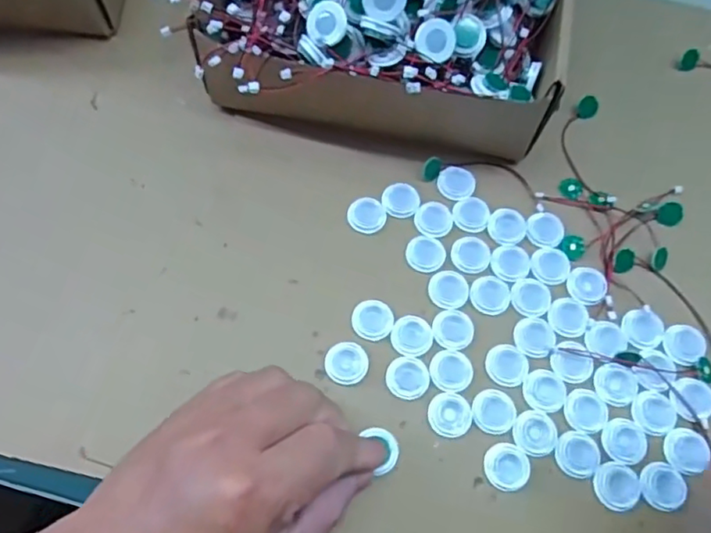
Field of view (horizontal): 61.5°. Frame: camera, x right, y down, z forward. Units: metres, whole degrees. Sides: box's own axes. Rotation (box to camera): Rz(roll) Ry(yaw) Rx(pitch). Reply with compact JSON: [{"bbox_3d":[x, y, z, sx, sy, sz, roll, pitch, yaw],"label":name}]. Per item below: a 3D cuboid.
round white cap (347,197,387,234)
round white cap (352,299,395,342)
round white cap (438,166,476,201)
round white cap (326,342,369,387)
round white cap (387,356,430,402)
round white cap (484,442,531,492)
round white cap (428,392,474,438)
[{"bbox_3d":[0.007,-0.031,0.358,0.022,0.006,0.021,0,66,-1],"label":"round white cap"},{"bbox_3d":[0.010,0.029,0.332,0.023,0.004,0.022,0,66,-1],"label":"round white cap"},{"bbox_3d":[0.062,-0.051,0.367,0.022,0.005,0.020,0,66,-1],"label":"round white cap"},{"bbox_3d":[-0.005,0.052,0.321,0.023,0.005,0.023,0,66,-1],"label":"round white cap"},{"bbox_3d":[0.028,0.059,0.319,0.023,0.004,0.022,0,66,-1],"label":"round white cap"},{"bbox_3d":[0.077,0.101,0.302,0.022,0.004,0.023,0,66,-1],"label":"round white cap"},{"bbox_3d":[0.050,0.077,0.312,0.022,0.004,0.022,0,66,-1],"label":"round white cap"}]

